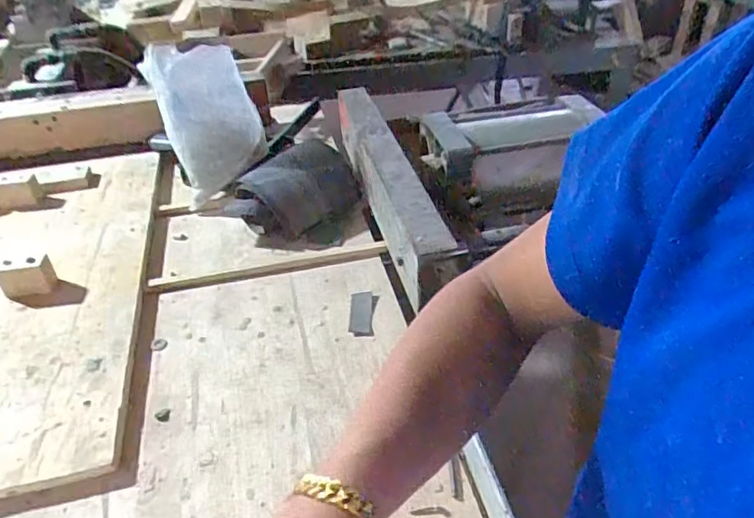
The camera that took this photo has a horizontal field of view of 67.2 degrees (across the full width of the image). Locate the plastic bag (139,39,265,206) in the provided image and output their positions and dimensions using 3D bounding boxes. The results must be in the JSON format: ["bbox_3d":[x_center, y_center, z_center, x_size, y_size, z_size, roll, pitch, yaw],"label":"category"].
[{"bbox_3d":[-0.275,-0.230,0.938,0.150,0.223,0.124,-22,42,-25],"label":"plastic bag"}]

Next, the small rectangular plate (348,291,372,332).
[{"bbox_3d":[-0.020,0.067,0.726,0.027,0.004,0.073,0,37,2],"label":"small rectangular plate"}]

